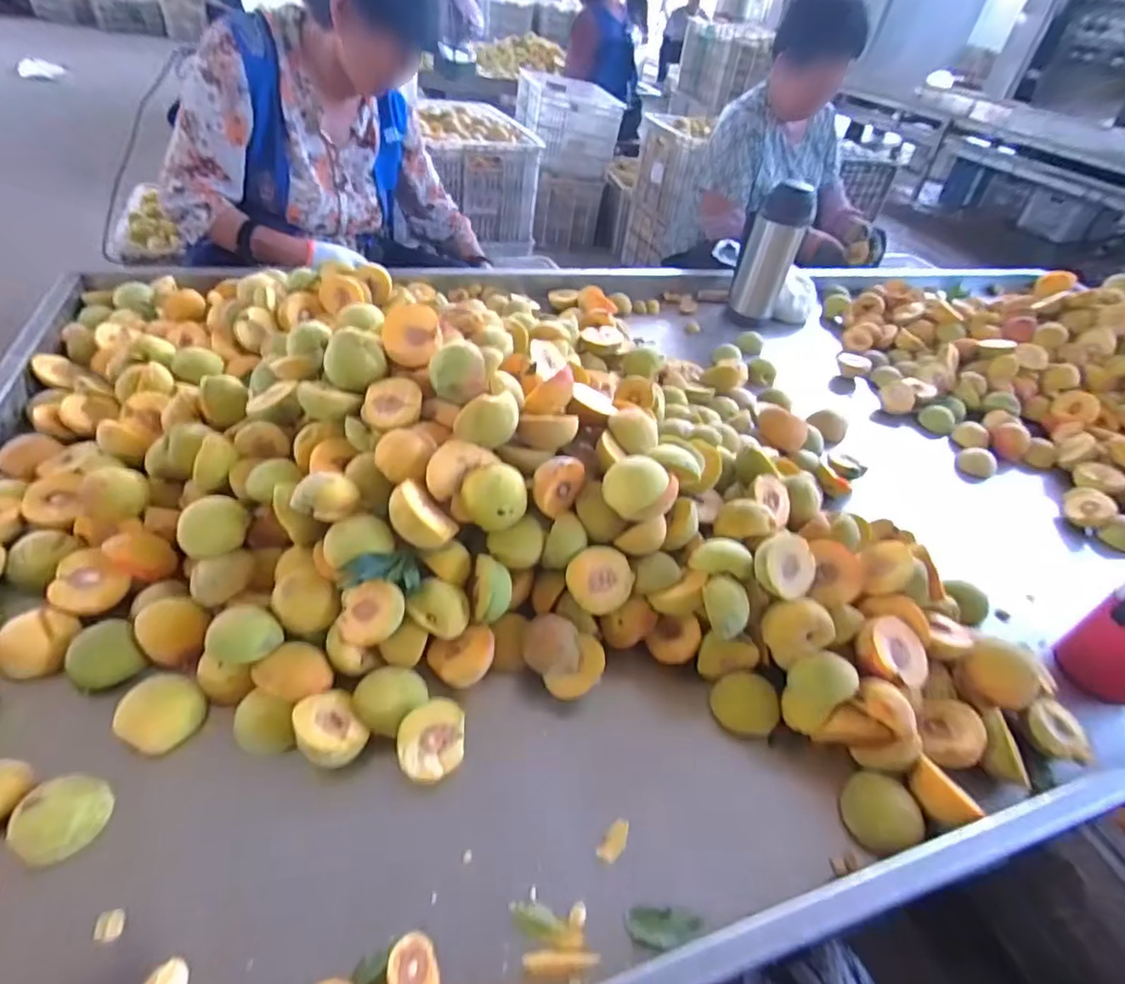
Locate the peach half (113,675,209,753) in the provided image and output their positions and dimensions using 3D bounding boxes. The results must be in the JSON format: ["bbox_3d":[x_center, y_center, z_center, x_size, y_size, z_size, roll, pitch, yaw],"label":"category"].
[{"bbox_3d":[-0.323,0.176,0.465,0.050,0.033,0.056,20,44,11],"label":"peach half"}]

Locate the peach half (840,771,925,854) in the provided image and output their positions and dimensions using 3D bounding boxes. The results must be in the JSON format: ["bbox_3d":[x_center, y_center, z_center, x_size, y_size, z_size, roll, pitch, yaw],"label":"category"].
[{"bbox_3d":[0.266,0.266,0.486,0.054,0.025,0.058,5,43,-5],"label":"peach half"}]

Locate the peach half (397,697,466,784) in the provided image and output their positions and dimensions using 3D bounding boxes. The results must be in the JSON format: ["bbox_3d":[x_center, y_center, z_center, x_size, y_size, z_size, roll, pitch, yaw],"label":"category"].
[{"bbox_3d":[-0.111,0.205,0.480,0.052,0.032,0.062,9,68,-24],"label":"peach half"}]

